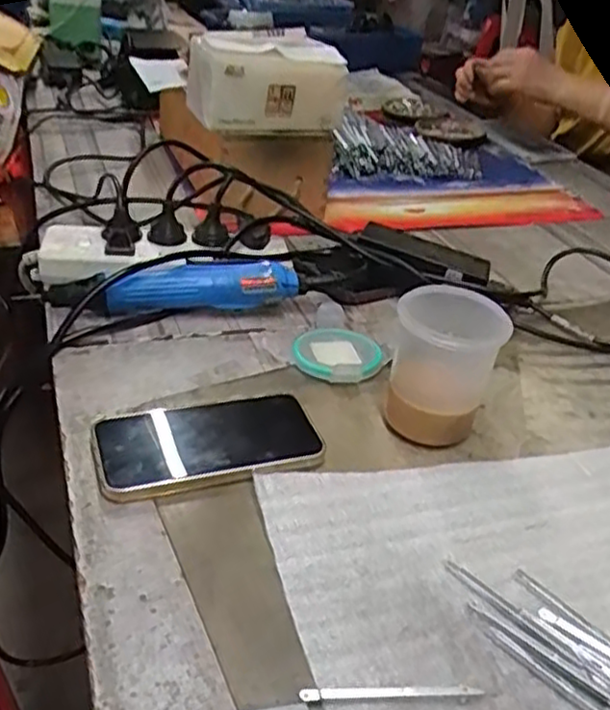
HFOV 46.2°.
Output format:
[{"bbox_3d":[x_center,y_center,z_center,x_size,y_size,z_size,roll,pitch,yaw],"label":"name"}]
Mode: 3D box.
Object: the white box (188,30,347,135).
[{"bbox_3d":[-0.037,-0.282,0.746,0.160,0.085,0.060,-8,37,-20],"label":"white box"}]

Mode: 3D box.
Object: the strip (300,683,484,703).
[{"bbox_3d":[0.043,0.164,0.349,0.090,0.005,0.008,1,35,-8],"label":"strip"}]

